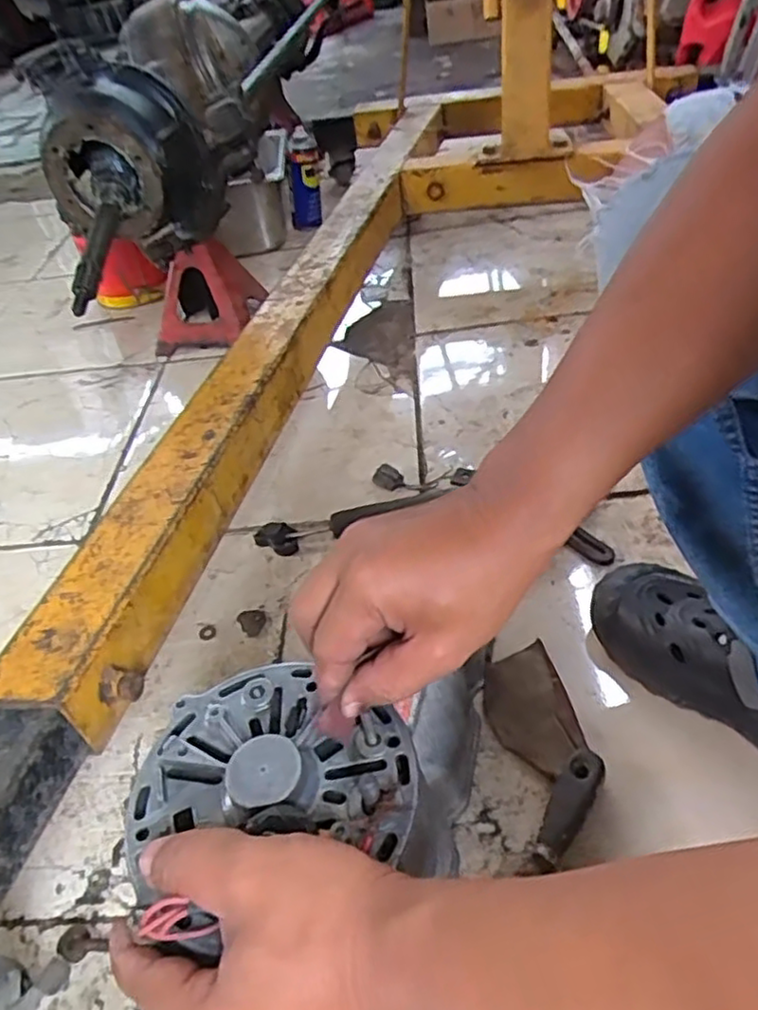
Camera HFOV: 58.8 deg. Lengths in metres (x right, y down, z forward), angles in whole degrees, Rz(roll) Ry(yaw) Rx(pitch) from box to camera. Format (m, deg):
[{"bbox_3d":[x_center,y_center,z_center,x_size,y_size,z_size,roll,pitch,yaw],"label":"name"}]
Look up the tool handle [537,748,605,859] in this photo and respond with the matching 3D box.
[{"bbox_3d":[0.145,0.228,0.511,0.028,0.024,0.085,19,50,27],"label":"tool handle"}]

